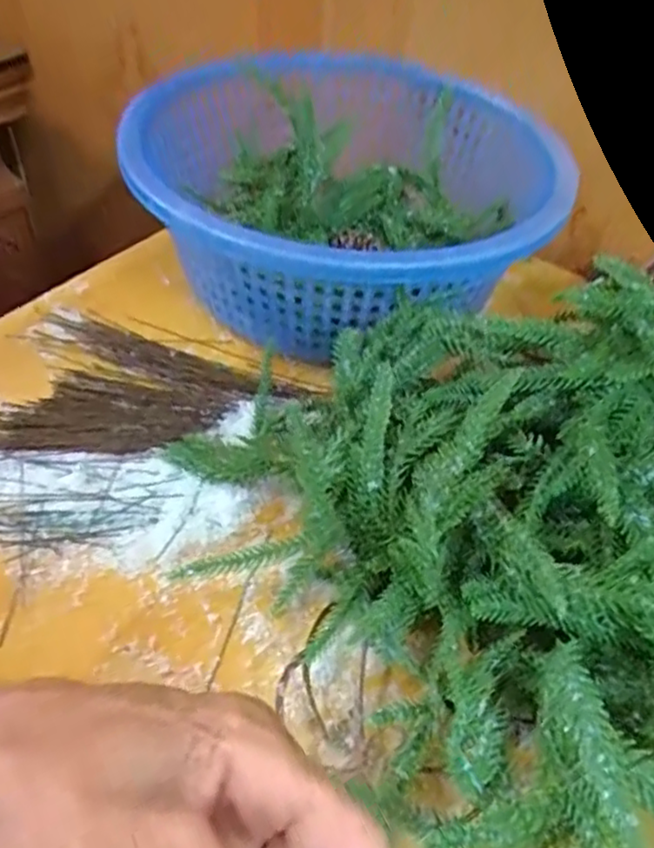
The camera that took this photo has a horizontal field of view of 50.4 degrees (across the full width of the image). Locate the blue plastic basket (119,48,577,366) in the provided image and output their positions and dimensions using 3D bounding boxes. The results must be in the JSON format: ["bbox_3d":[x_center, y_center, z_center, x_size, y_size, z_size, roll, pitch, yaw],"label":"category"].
[{"bbox_3d":[0.009,-0.150,0.464,0.231,0.103,0.263,-17,52,-19],"label":"blue plastic basket"}]

